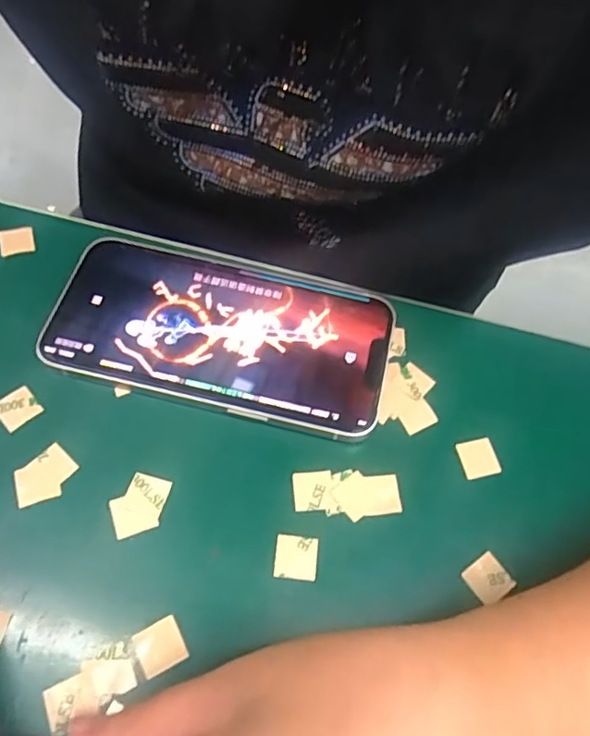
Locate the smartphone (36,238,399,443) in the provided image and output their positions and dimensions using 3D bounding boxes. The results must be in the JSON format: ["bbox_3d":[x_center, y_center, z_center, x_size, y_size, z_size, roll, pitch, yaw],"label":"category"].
[{"bbox_3d":[-0.032,-0.016,0.256,0.144,0.008,0.072,13,62,3],"label":"smartphone"}]

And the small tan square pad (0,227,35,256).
[{"bbox_3d":[-0.133,-0.061,0.277,0.016,0.004,0.014,-13,65,-12],"label":"small tan square pad"}]

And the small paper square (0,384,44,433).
[{"bbox_3d":[-0.113,0.016,0.237,0.016,0.004,0.015,-38,73,-22],"label":"small paper square"}]

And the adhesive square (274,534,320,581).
[{"bbox_3d":[0.000,0.071,0.217,0.015,0.004,0.016,7,62,-1],"label":"adhesive square"}]

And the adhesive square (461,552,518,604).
[{"bbox_3d":[0.072,0.078,0.217,0.015,0.004,0.014,-34,71,-20],"label":"adhesive square"}]

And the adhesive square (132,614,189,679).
[{"bbox_3d":[-0.046,0.094,0.198,0.015,0.004,0.015,-24,68,-16],"label":"adhesive square"}]

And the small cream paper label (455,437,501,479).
[{"bbox_3d":[0.076,0.037,0.241,0.015,0.004,0.016,-9,64,-10],"label":"small cream paper label"}]

